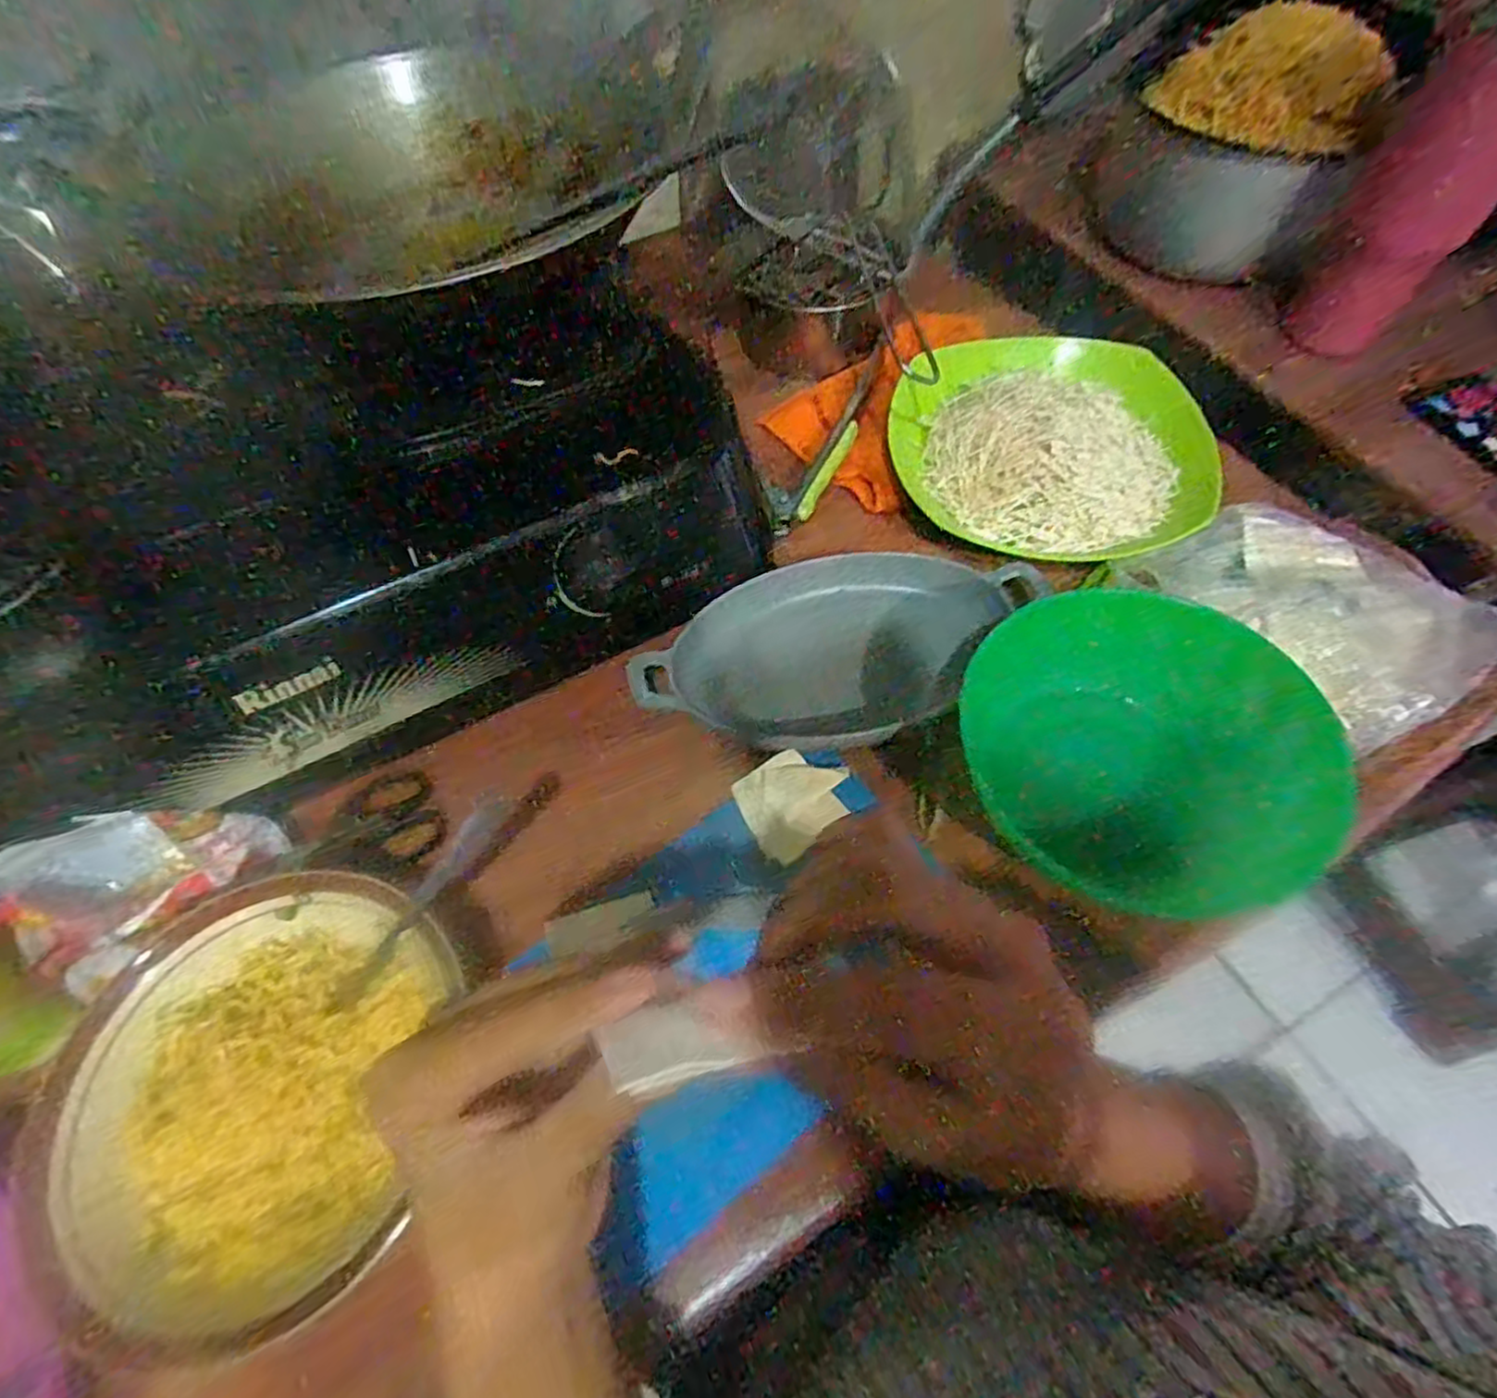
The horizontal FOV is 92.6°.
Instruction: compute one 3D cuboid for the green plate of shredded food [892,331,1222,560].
[{"bbox_3d":[0.215,-0.188,0.518,0.218,0.033,0.192,16,62,11],"label":"green plate of shredded food"}]

